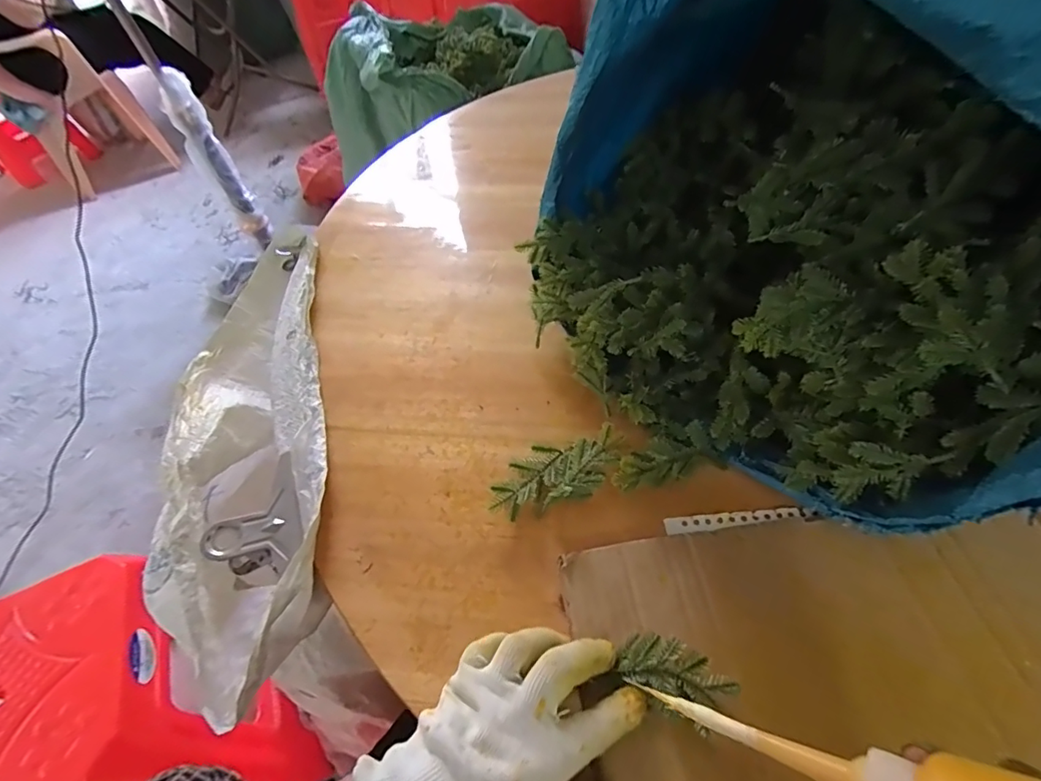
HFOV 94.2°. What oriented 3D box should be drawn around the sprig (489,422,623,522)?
[{"bbox_3d":[0.028,0.062,0.369,0.101,0.029,0.045,-13,51,-6],"label":"sprig"}]

